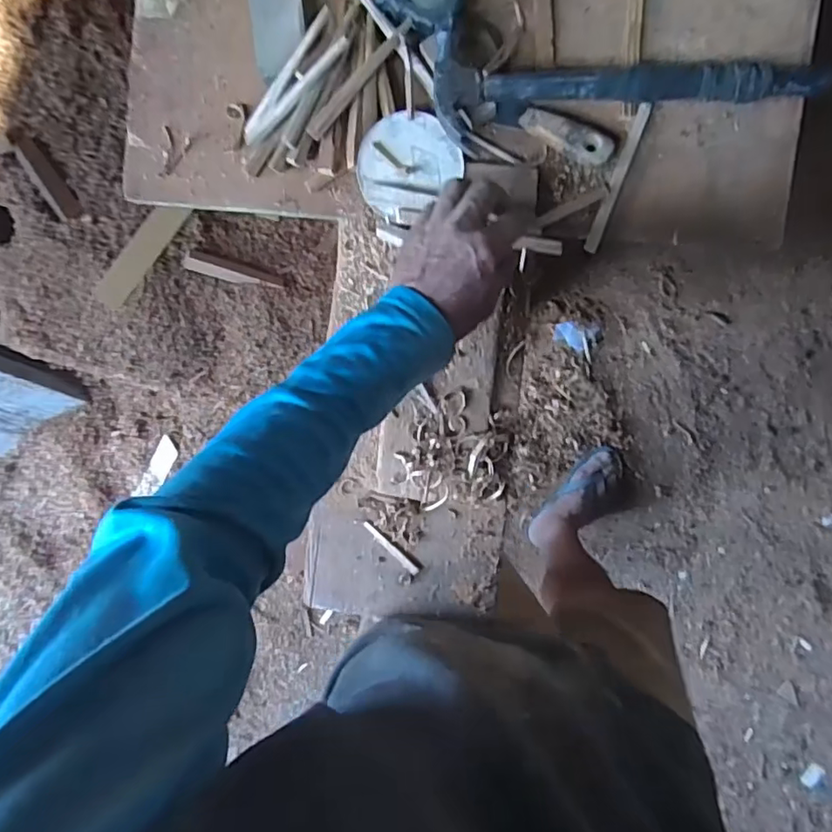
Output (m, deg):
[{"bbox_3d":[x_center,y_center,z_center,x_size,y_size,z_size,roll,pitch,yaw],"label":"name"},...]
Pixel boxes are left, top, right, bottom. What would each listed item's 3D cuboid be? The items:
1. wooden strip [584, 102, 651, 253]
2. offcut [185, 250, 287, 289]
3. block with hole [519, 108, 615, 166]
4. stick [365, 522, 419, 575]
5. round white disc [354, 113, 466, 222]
[{"bbox_3d":[0.183,-0.215,0.530,0.011,0.011,0.131,20,96,3],"label":"wooden strip"},{"bbox_3d":[-0.308,-0.247,1.000,0.164,0.016,0.035,11,100,-20],"label":"offcut"},{"bbox_3d":[0.135,-0.252,0.526,0.086,0.020,0.025,28,96,3],"label":"block with hole"},{"bbox_3d":[-0.025,0.137,0.601,0.073,0.007,0.009,43,97,1],"label":"stick"},{"bbox_3d":[-0.012,-0.234,0.537,0.092,0.017,0.088,1,98,5],"label":"round white disc"}]

